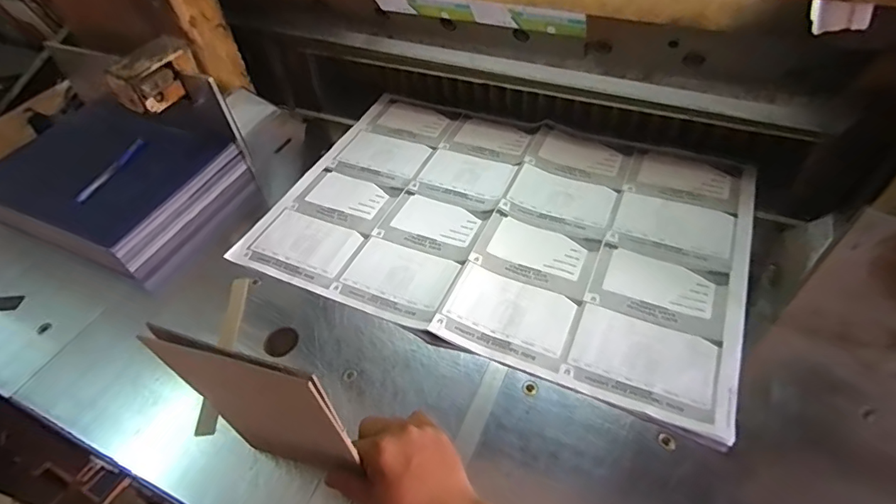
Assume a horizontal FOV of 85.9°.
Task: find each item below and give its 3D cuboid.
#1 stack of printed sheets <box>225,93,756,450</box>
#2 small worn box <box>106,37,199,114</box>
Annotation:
[{"bbox_3d":[0.071,-0.052,0.690,0.639,0.023,0.433,17,54,18],"label":"stack of printed sheets"},{"bbox_3d":[-0.432,-0.259,0.710,0.061,0.060,0.117,27,56,25],"label":"small worn box"}]

